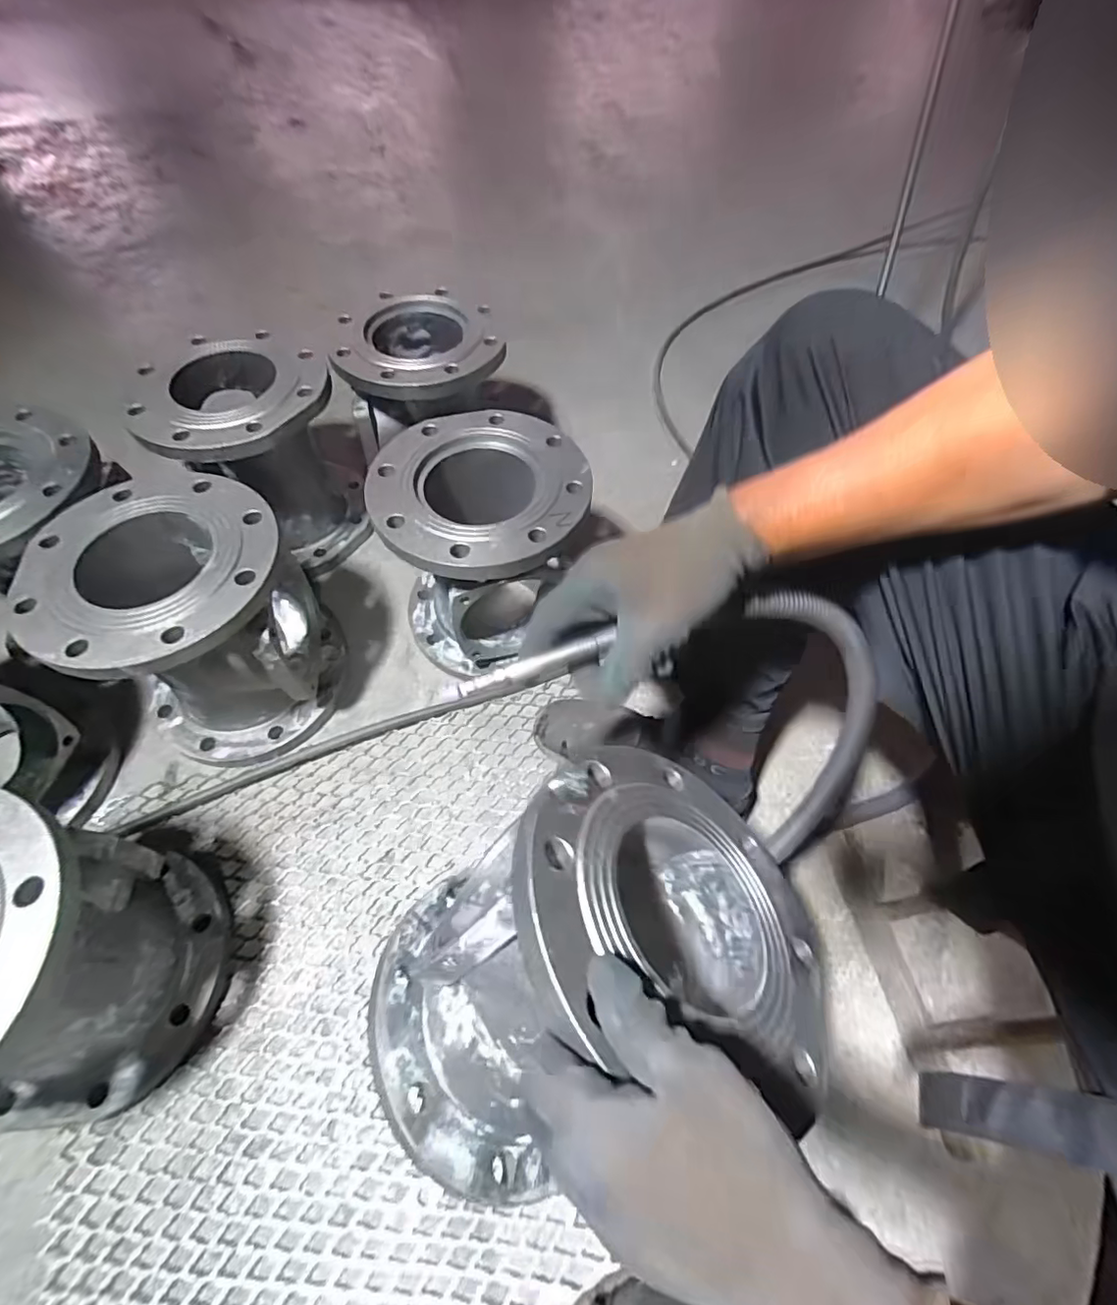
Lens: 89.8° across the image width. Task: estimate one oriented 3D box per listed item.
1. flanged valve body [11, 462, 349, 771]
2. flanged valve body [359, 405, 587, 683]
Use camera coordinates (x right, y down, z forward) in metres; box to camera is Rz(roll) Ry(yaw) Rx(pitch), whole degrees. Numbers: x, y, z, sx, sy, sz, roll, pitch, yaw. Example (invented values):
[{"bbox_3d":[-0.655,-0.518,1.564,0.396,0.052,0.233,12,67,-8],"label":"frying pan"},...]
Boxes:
[{"bbox_3d":[-0.406,-0.026,0.654,0.241,0.256,0.239,-33,64,-20],"label":"flanged valve body"},{"bbox_3d":[-0.091,-0.124,0.726,0.243,0.252,0.241,9,58,4],"label":"flanged valve body"}]

